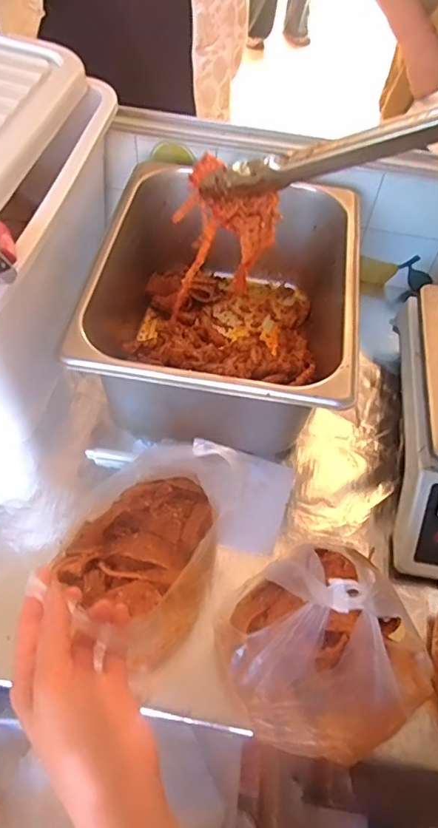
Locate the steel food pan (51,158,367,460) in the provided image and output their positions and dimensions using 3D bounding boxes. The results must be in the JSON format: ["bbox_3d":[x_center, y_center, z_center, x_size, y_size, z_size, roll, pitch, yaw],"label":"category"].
[{"bbox_3d":[0.004,-0.115,0.596,0.265,0.167,0.319,8,55,2],"label":"steel food pan"}]

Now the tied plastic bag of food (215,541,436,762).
[{"bbox_3d":[0.081,0.171,0.401,0.143,0.113,0.141,-17,58,-15],"label":"tied plastic bag of food"}]

